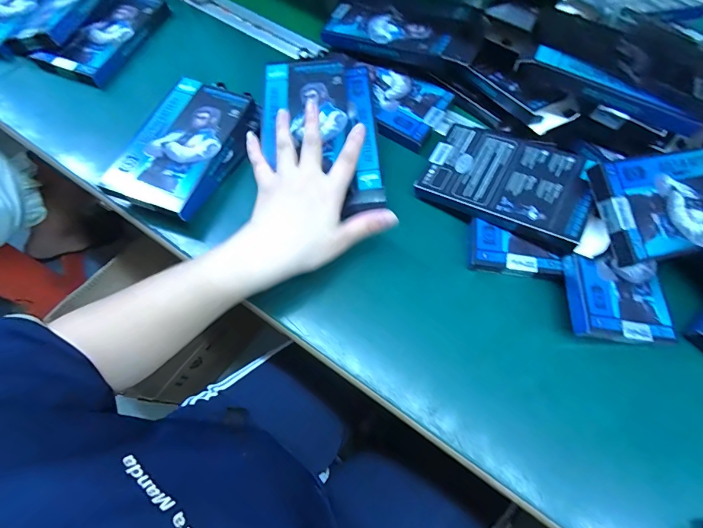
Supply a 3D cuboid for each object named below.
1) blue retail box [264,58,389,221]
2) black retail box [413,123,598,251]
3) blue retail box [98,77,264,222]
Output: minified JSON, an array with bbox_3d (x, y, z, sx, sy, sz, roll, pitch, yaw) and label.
[{"bbox_3d":[-0.033,-0.142,0.391,0.122,0.031,0.188,-5,68,-3],"label":"blue retail box"},{"bbox_3d":[0.162,-0.086,0.375,0.162,0.020,0.107,24,74,20],"label":"black retail box"},{"bbox_3d":[-0.180,-0.128,0.396,0.100,0.030,0.164,21,69,7],"label":"blue retail box"}]

